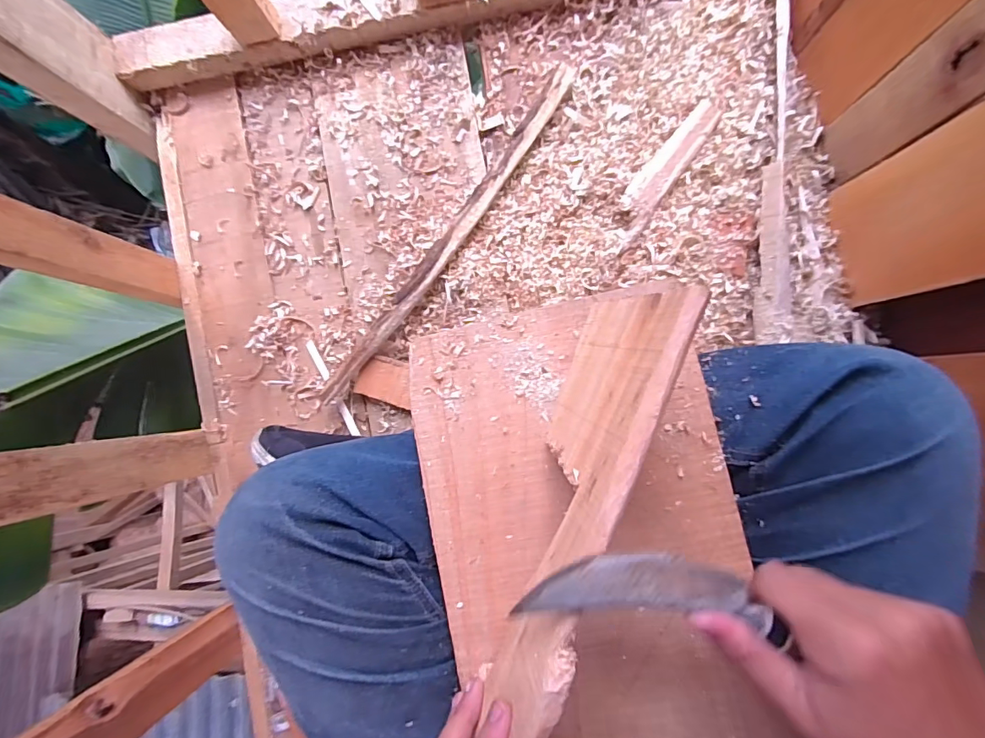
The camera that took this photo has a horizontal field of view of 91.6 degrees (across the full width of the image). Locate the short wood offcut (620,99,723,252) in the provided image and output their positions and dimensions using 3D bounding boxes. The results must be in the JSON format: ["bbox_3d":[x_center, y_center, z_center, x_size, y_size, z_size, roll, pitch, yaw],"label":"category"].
[{"bbox_3d":[0.175,-0.206,0.499,0.037,0.010,0.167,34,92,6],"label":"short wood offcut"}]

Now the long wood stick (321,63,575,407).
[{"bbox_3d":[-0.047,-0.138,0.517,0.025,0.022,0.432,37,92,6],"label":"long wood stick"}]

